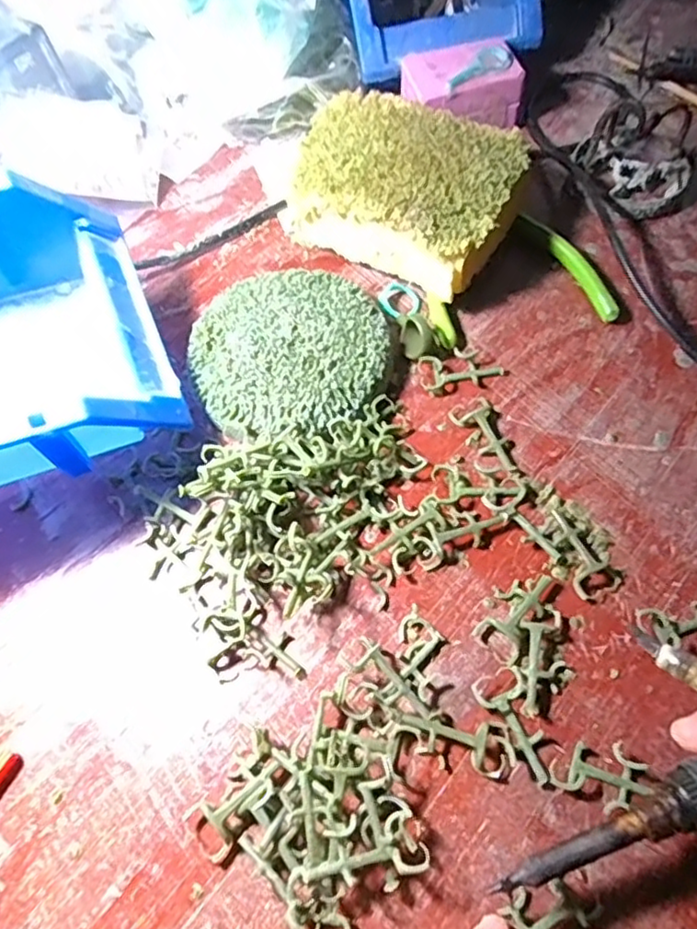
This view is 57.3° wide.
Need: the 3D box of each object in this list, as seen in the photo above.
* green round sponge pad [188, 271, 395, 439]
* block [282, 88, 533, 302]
[{"bbox_3d":[-0.030,-0.057,0.335,0.101,0.024,0.094,-10,63,-1],"label":"green round sponge pad"},{"bbox_3d":[0.029,-0.157,0.366,0.141,0.052,0.094,29,68,17],"label":"block"}]

